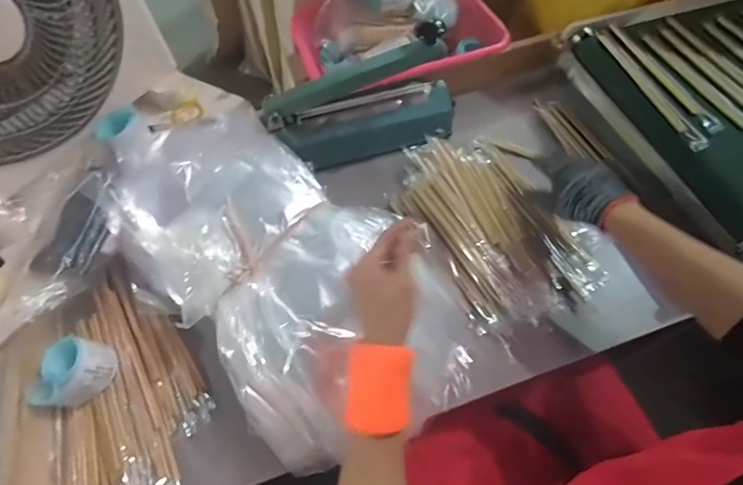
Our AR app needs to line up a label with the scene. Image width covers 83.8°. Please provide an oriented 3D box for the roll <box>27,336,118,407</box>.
[{"bbox_3d":[-0.350,0.153,0.488,0.084,0.054,0.060,-39,66,-19],"label":"roll"}]

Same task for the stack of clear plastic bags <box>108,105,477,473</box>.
[{"bbox_3d":[-0.118,0.024,0.536,0.510,0.111,0.285,39,68,22],"label":"stack of clear plastic bags"}]

